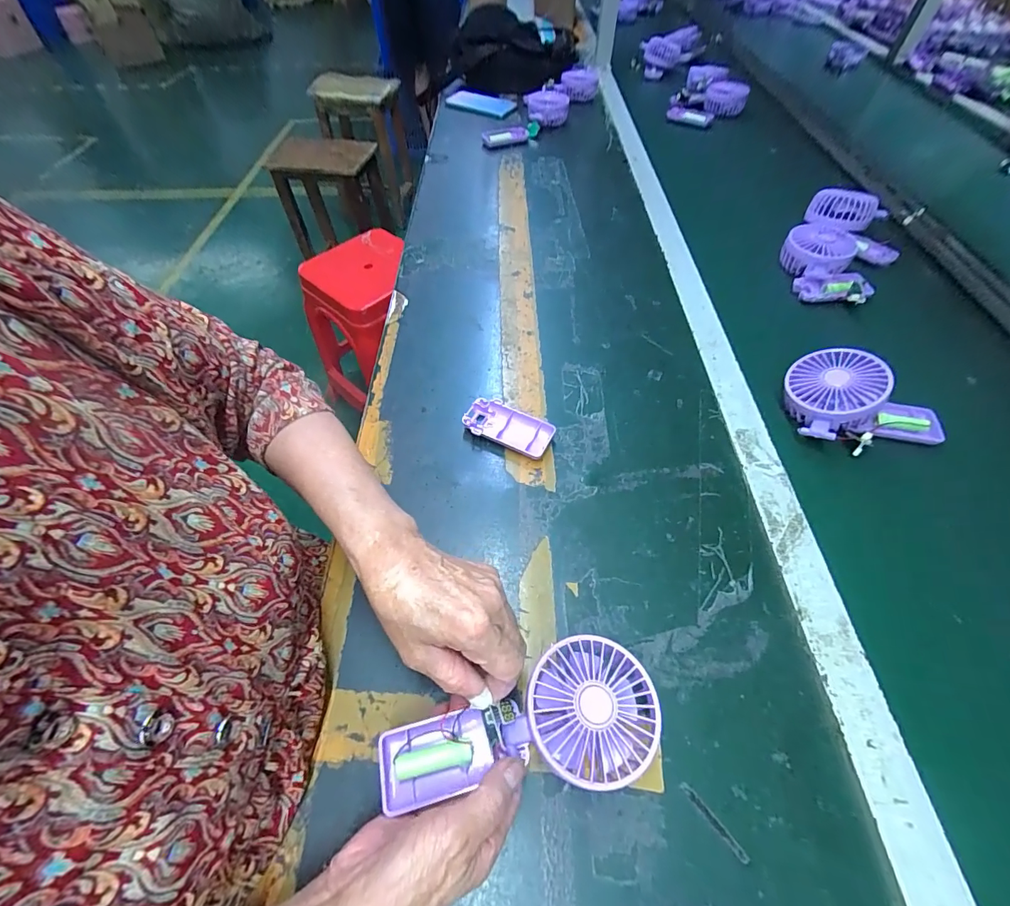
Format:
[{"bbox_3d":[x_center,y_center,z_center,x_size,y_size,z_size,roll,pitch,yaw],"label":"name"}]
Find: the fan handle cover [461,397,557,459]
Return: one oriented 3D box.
[{"bbox_3d":[0.004,-0.028,0.454,0.092,0.018,0.051,22,58,15],"label":"fan handle cover"}]

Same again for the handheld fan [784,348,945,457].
[{"bbox_3d":[0.373,-0.054,0.439,0.150,0.058,0.094,13,56,10],"label":"handheld fan"}]

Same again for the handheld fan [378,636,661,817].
[{"bbox_3d":[0.011,0.181,0.283,0.180,0.033,0.079,-14,56,-3],"label":"handheld fan"}]

